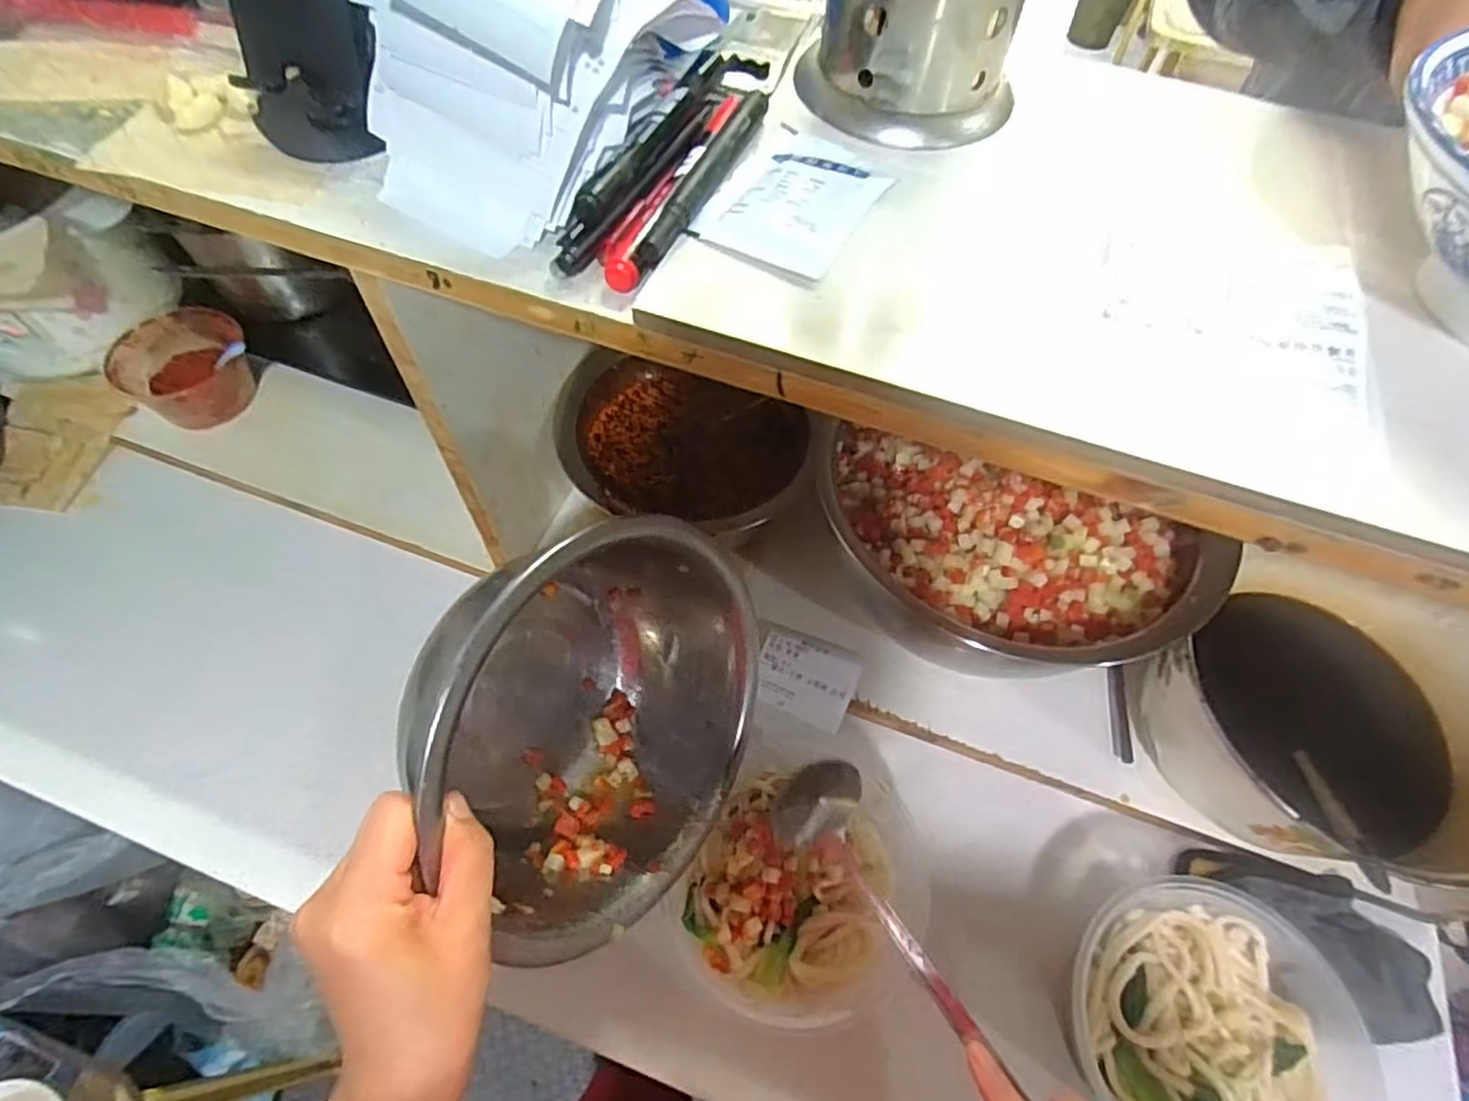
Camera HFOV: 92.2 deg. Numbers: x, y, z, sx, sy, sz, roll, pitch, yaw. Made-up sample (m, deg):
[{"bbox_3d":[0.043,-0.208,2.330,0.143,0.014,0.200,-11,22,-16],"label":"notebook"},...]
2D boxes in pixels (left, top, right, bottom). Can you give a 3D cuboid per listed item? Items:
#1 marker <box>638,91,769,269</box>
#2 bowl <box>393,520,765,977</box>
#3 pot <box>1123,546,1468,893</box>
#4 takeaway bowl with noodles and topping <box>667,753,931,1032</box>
[{"bbox_3d":[-0.011,-0.179,0.333,0.015,0.015,0.130,20,60,8],"label":"marker"},{"bbox_3d":[-0.092,0.091,0.401,0.114,0.231,0.222,11,100,33],"label":"bowl"},{"bbox_3d":[0.421,0.116,0.497,0.204,0.121,0.213,2,59,-3],"label":"pot"},{"bbox_3d":[0.050,0.223,0.473,0.148,0.066,0.164,27,61,12],"label":"takeaway bowl with noodles and topping"}]

